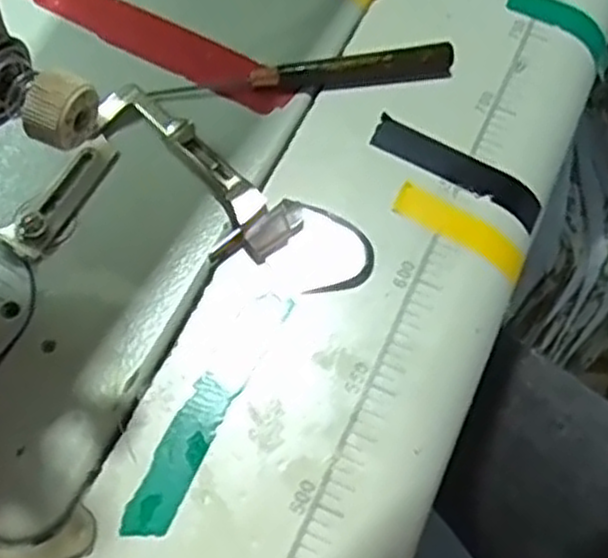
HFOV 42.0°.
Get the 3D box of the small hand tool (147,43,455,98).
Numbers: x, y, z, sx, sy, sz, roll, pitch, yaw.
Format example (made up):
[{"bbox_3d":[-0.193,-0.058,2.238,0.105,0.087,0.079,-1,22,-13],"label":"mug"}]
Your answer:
[{"bbox_3d":[0.002,-0.093,0.360,0.135,0.010,0.015,-8,64,-7],"label":"small hand tool"}]

